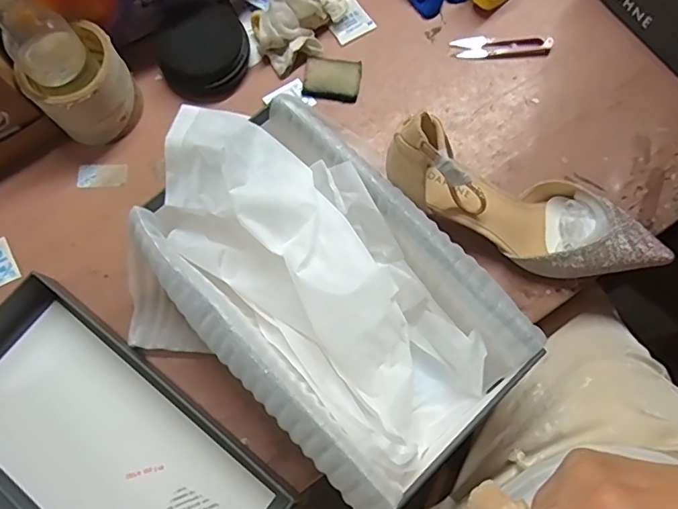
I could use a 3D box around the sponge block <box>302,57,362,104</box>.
[{"bbox_3d":[-0.007,-0.183,0.548,0.057,0.013,0.044,9,75,3],"label":"sponge block"}]

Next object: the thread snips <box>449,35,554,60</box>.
[{"bbox_3d":[0.172,-0.219,0.555,0.100,0.011,0.028,1,74,1],"label":"thread snips"}]

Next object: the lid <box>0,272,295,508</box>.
[{"bbox_3d":[-0.204,0.169,0.443,0.311,0.037,0.166,37,78,10],"label":"lid"}]

